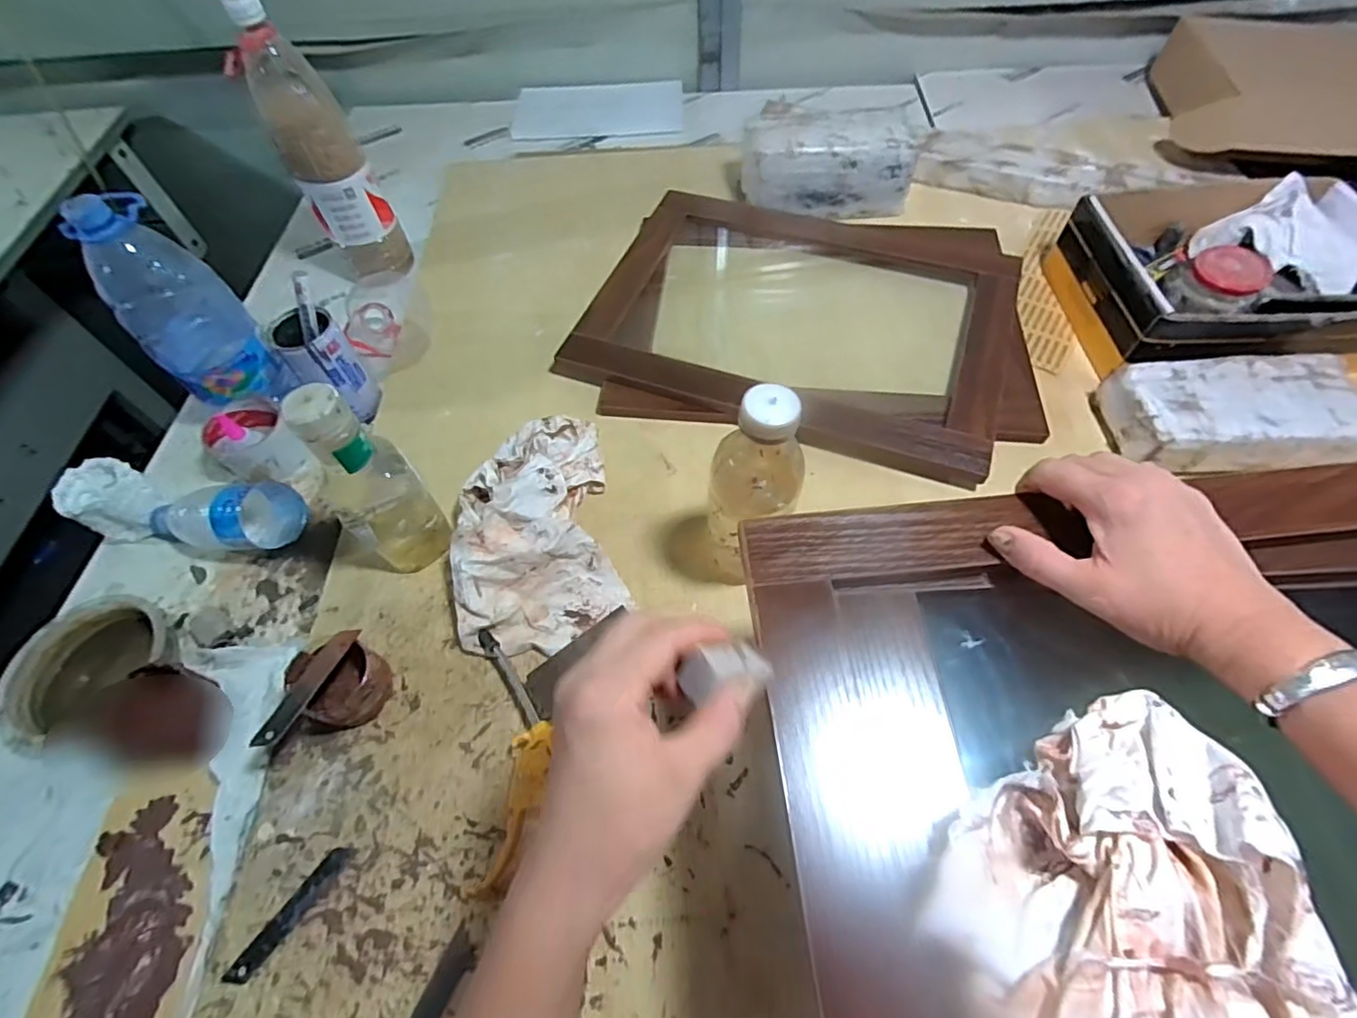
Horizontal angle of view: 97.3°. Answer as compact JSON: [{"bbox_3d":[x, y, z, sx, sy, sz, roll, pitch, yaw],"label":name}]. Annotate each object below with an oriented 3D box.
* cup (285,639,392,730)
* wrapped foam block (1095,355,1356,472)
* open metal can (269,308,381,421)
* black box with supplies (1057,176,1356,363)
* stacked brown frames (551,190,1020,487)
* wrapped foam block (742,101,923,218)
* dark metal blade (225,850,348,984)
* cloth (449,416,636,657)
[{"bbox_3d":[-0.271,0.143,0.480,0.063,0.049,0.068,-1,59,1],"label":"cup"},{"bbox_3d":[0.546,-0.088,0.587,0.215,0.067,0.111,0,59,2],"label":"wrapped foam block"},{"bbox_3d":[-0.374,-0.156,0.643,0.066,0.110,0.066,-1,59,1],"label":"open metal can"},{"bbox_3d":[0.607,-0.258,0.642,0.296,0.077,0.219,-3,59,0],"label":"black box with supplies"},{"bbox_3d":[0.146,-0.230,0.713,0.488,0.035,0.378,16,61,11],"label":"stacked brown frames"},{"bbox_3d":[0.203,-0.465,0.814,0.226,0.110,0.103,-3,59,0],"label":"wrapped foam block"},{"bbox_3d":[-0.275,0.285,0.423,0.016,0.005,0.094,25,60,28],"label":"dark metal blade"},{"bbox_3d":[-0.133,0.010,0.554,0.141,0.067,0.234,-9,59,-4],"label":"cloth"}]

